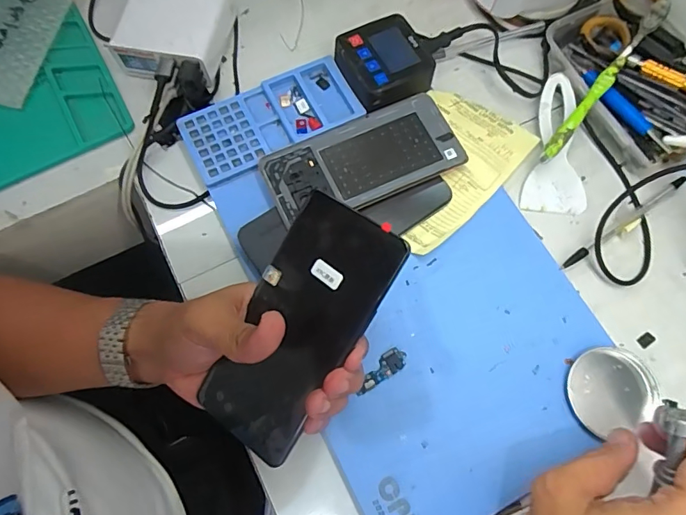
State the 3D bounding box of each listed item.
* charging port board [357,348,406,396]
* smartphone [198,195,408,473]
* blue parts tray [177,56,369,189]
[{"bbox_3d":[0.028,0.083,0.342,0.043,0.004,0.015,-38,76,-13],"label":"charging port board"},{"bbox_3d":[-0.028,0.045,0.293,0.071,0.008,0.159,32,97,18],"label":"smartphone"},{"bbox_3d":[-0.062,-0.119,0.407,0.147,0.009,0.068,-25,74,-9],"label":"blue parts tray"}]

